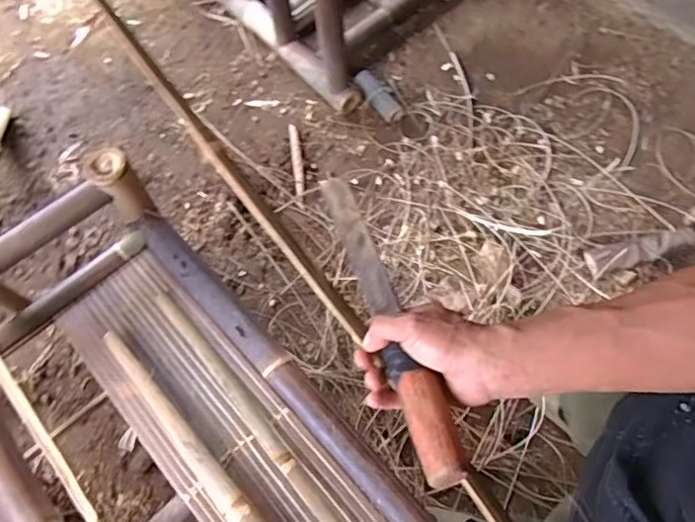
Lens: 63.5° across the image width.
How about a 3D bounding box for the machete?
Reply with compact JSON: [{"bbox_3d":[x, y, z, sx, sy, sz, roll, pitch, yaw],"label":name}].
[{"bbox_3d":[0.031,0.033,0.506,0.033,0.035,0.339,-17,46,-4],"label":"machete"}]

